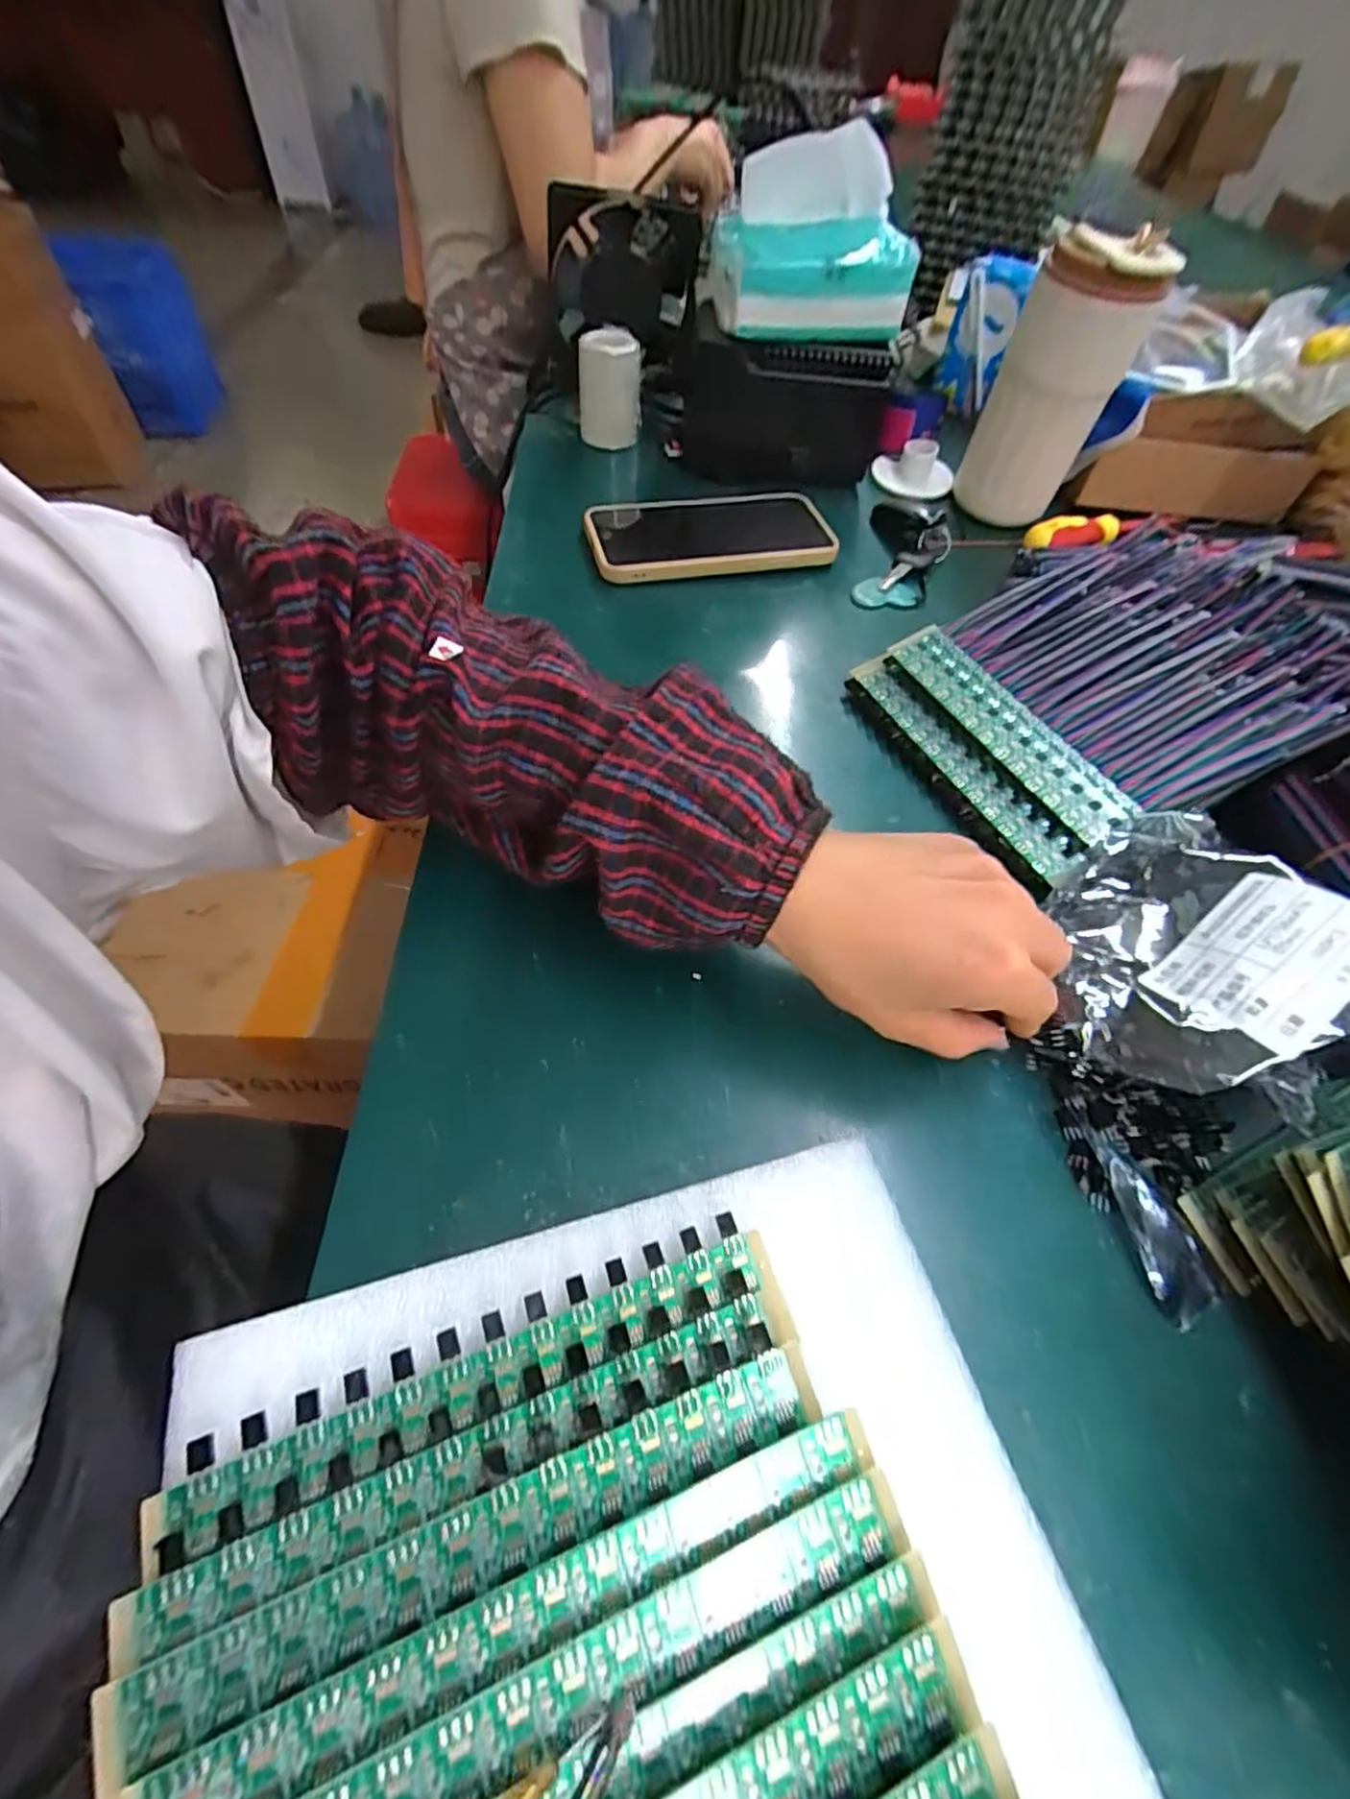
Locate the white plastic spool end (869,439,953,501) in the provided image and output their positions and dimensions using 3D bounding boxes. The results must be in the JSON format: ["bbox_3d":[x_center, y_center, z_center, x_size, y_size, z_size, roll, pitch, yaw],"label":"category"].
[{"bbox_3d":[0.190,-0.347,0.539,0.061,0.023,0.052,20,56,10],"label":"white plastic spool end"}]

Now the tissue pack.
[{"bbox_3d":[0.087,-0.444,0.454,0.123,0.091,0.091,-8,56,-10],"label":"tissue pack"}]

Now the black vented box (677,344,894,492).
[{"bbox_3d":[0.080,-0.366,0.512,0.151,0.074,0.040,9,55,2],"label":"black vented box"}]

